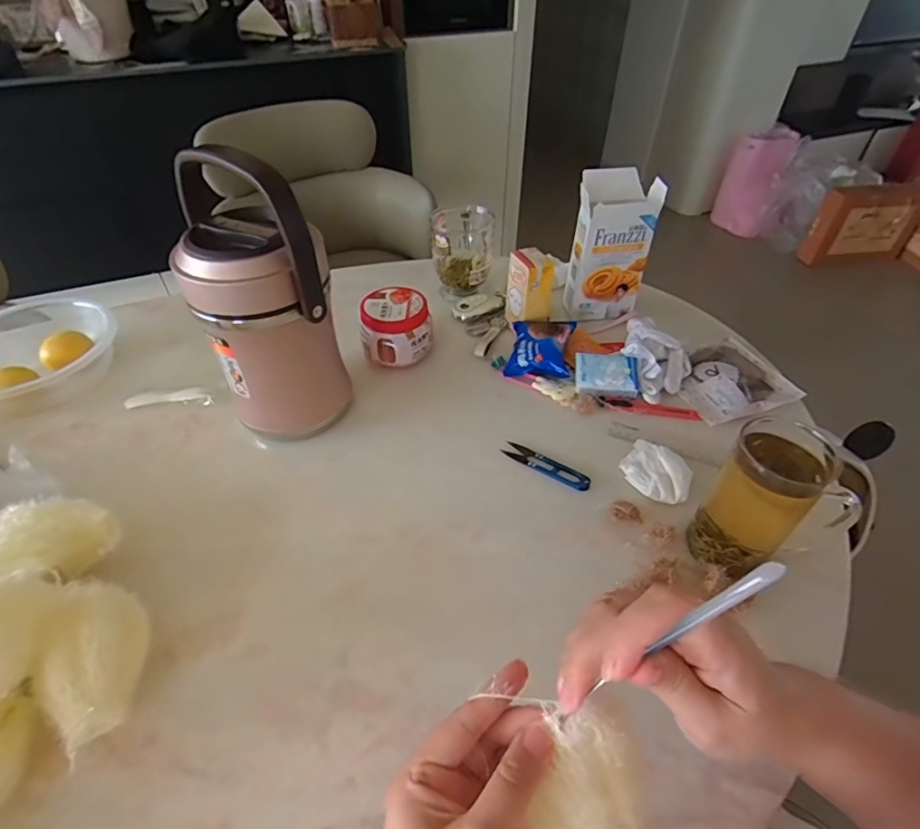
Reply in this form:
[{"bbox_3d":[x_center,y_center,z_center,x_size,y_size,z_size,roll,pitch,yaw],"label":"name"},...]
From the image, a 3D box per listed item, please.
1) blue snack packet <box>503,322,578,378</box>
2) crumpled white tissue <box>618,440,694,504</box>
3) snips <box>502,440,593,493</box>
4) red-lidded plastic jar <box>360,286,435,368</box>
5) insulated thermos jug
[{"bbox_3d":[0.105,-0.088,0.660,0.081,0.036,0.093,9,47,9],"label":"blue snack packet"},{"bbox_3d":[0.206,0.059,0.532,0.072,0.018,0.065,34,55,29],"label":"crumpled white tissue"},{"bbox_3d":[0.093,0.053,0.546,0.099,0.005,0.023,27,52,24],"label":"snips"},{"bbox_3d":[-0.080,-0.112,0.669,0.089,0.073,0.089,-4,46,-3],"label":"red-lidded plastic jar"},{"bbox_3d":[-0.195,-0.107,0.520,0.126,0.291,0.133,-20,49,-18],"label":"insulated thermos jug"}]

